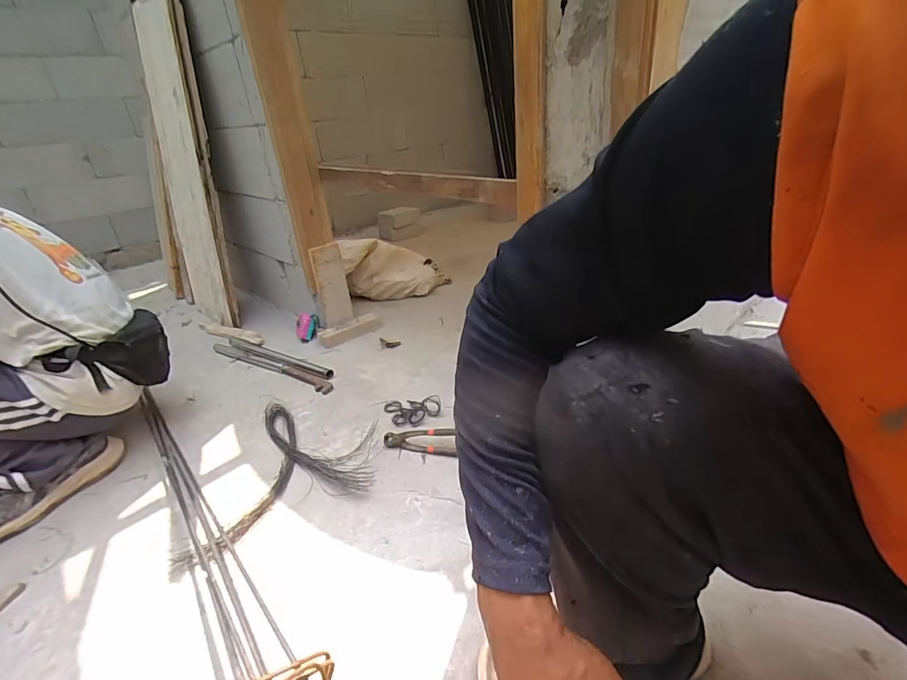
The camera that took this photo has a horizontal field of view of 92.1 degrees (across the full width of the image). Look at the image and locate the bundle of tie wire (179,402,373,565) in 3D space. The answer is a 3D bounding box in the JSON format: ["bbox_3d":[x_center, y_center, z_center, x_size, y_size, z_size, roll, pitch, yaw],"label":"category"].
[{"bbox_3d":[-0.300,0.240,0.876,0.292,0.047,0.422,-5,28,2],"label":"bundle of tie wire"}]

